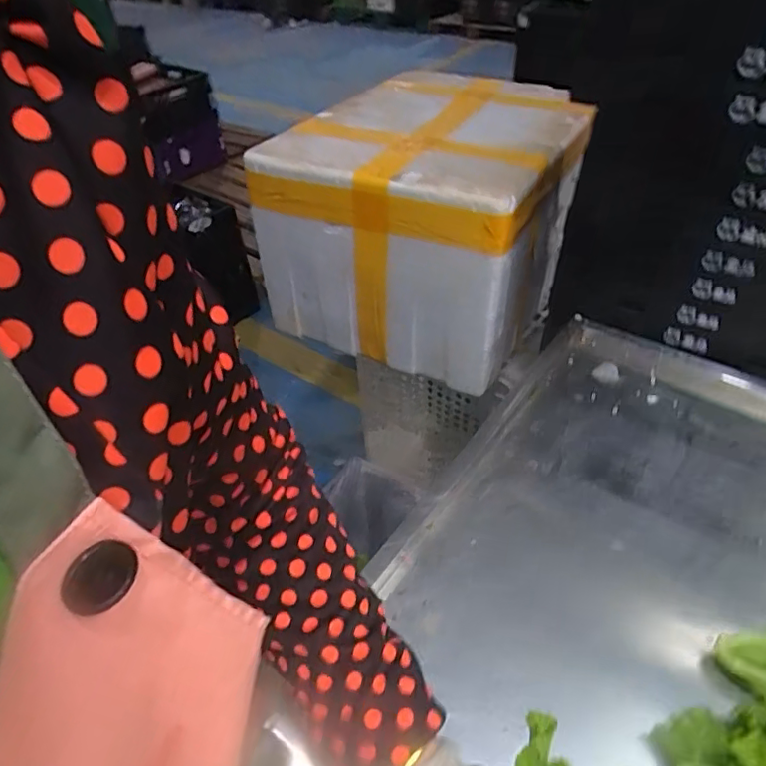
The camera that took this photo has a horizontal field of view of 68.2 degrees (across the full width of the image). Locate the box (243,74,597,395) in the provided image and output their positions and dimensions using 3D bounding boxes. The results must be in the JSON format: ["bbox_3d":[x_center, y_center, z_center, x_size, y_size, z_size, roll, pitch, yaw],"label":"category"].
[{"bbox_3d":[0.112,-0.342,1.094,0.461,0.329,0.587,17,47,22],"label":"box"}]

